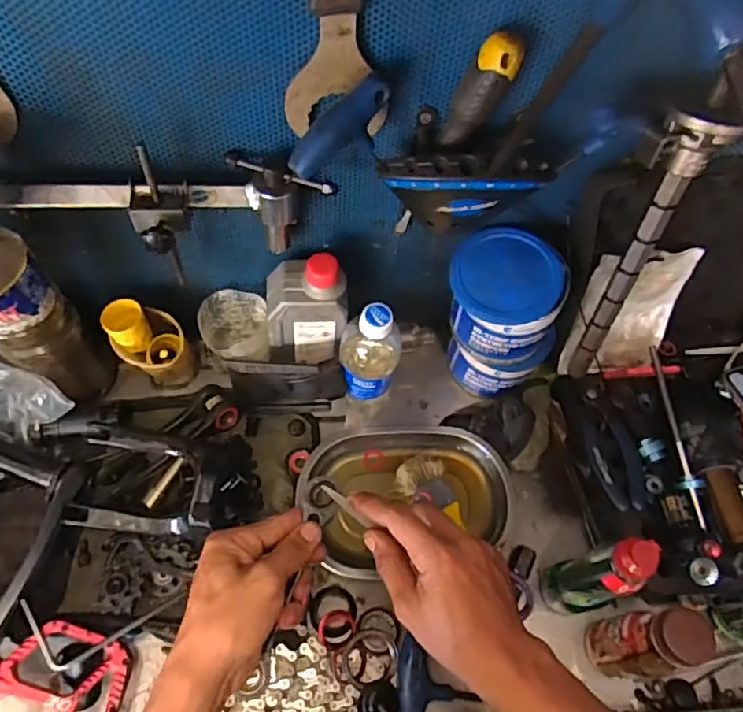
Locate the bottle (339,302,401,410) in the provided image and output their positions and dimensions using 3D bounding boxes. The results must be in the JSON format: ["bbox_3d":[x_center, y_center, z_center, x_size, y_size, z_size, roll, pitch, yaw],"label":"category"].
[{"bbox_3d":[-0.004,-0.001,0.605,0.056,0.163,0.066,4,60,-2],"label":"bottle"}]

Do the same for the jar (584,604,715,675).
[{"bbox_3d":[0.227,0.242,0.489,0.041,0.150,0.046,-2,61,-5],"label":"jar"}]

